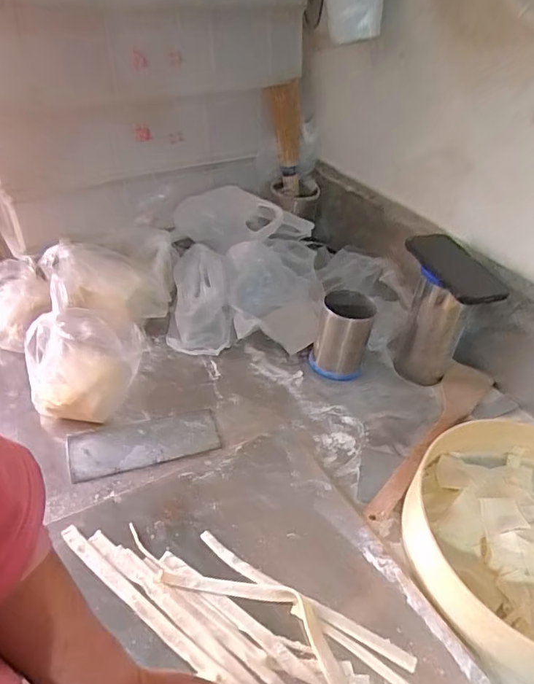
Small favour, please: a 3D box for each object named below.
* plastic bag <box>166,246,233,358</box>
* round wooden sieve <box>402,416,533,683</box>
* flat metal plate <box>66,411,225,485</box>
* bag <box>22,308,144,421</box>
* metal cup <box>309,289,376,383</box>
[{"bbox_3d":[-0.115,-0.075,0.837,0.103,0.108,0.209,-1,41,-10],"label":"plastic bag"},{"bbox_3d":[0.321,0.222,0.567,0.313,0.052,0.281,-1,41,-10],"label":"round wooden sieve"},{"bbox_3d":[-0.160,0.134,0.649,0.188,0.012,0.074,-8,43,-18],"label":"flat metal plate"},{"bbox_3d":[-0.237,0.033,0.648,0.142,0.133,0.095,-16,46,-26],"label":"bag"},{"bbox_3d":[0.122,-0.011,0.785,0.084,0.118,0.086,4,40,-4],"label":"metal cup"}]

